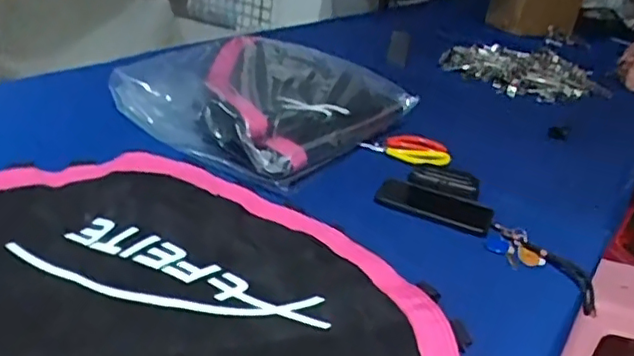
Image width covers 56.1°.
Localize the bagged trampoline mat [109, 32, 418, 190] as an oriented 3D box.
[{"bbox_3d":[-0.096,-0.139,1.085,0.390,0.142,0.396,24,30,27],"label":"bagged trampoline mat"}]

